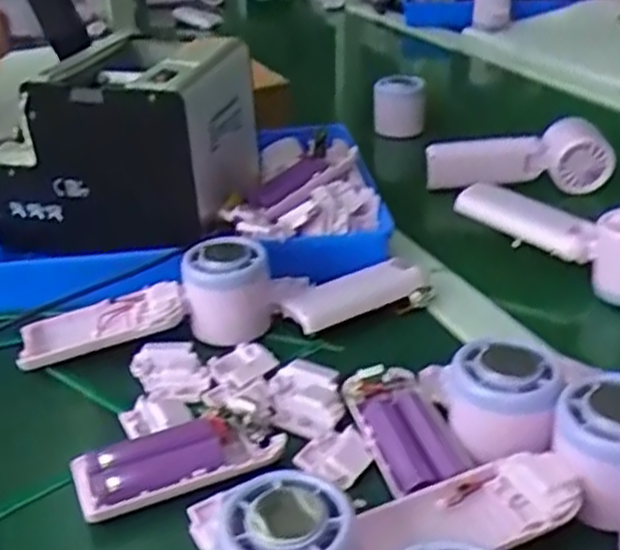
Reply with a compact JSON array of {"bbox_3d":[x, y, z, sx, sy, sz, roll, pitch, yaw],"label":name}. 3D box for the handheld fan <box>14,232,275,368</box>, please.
[{"bbox_3d":[-0.106,0.016,0.509,0.164,0.046,0.062,-10,29,-14],"label":"handheld fan"}]

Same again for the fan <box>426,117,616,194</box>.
[{"bbox_3d":[0.188,-0.105,0.711,0.162,0.049,0.044,-4,28,-3],"label":"fan"}]

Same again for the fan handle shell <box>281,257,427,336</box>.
[{"bbox_3d":[0.031,0.013,0.542,0.101,0.016,0.040,-16,31,-24],"label":"fan handle shell"}]

